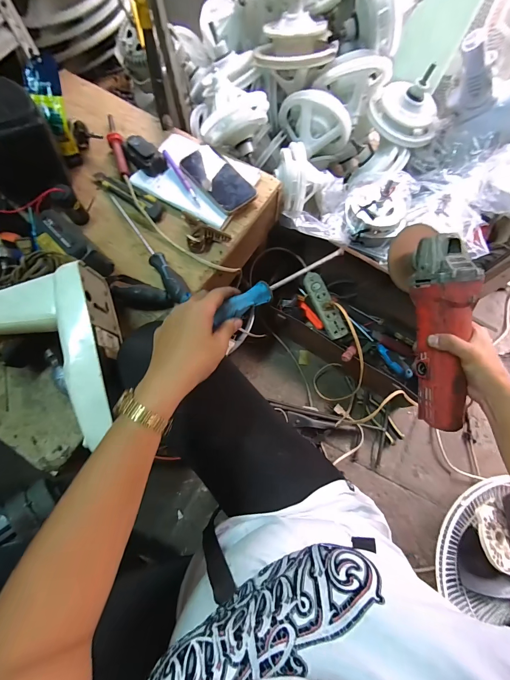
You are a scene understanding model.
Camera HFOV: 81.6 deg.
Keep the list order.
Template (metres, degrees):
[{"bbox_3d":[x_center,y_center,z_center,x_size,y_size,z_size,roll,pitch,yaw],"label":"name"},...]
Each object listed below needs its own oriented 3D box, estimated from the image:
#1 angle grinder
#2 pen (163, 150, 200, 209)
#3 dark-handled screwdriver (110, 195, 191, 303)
[{"bbox_3d":[0.243,-0.019,0.391,0.071,0.071,0.272,-6,91,-3],"label":"angle grinder"},{"bbox_3d":[-0.141,-0.313,0.570,0.011,0.011,0.146,-31,75,-10],"label":"pen"},{"bbox_3d":[-0.194,-0.173,0.524,0.031,0.032,0.273,-33,76,-10],"label":"dark-handled screwdriver"}]

